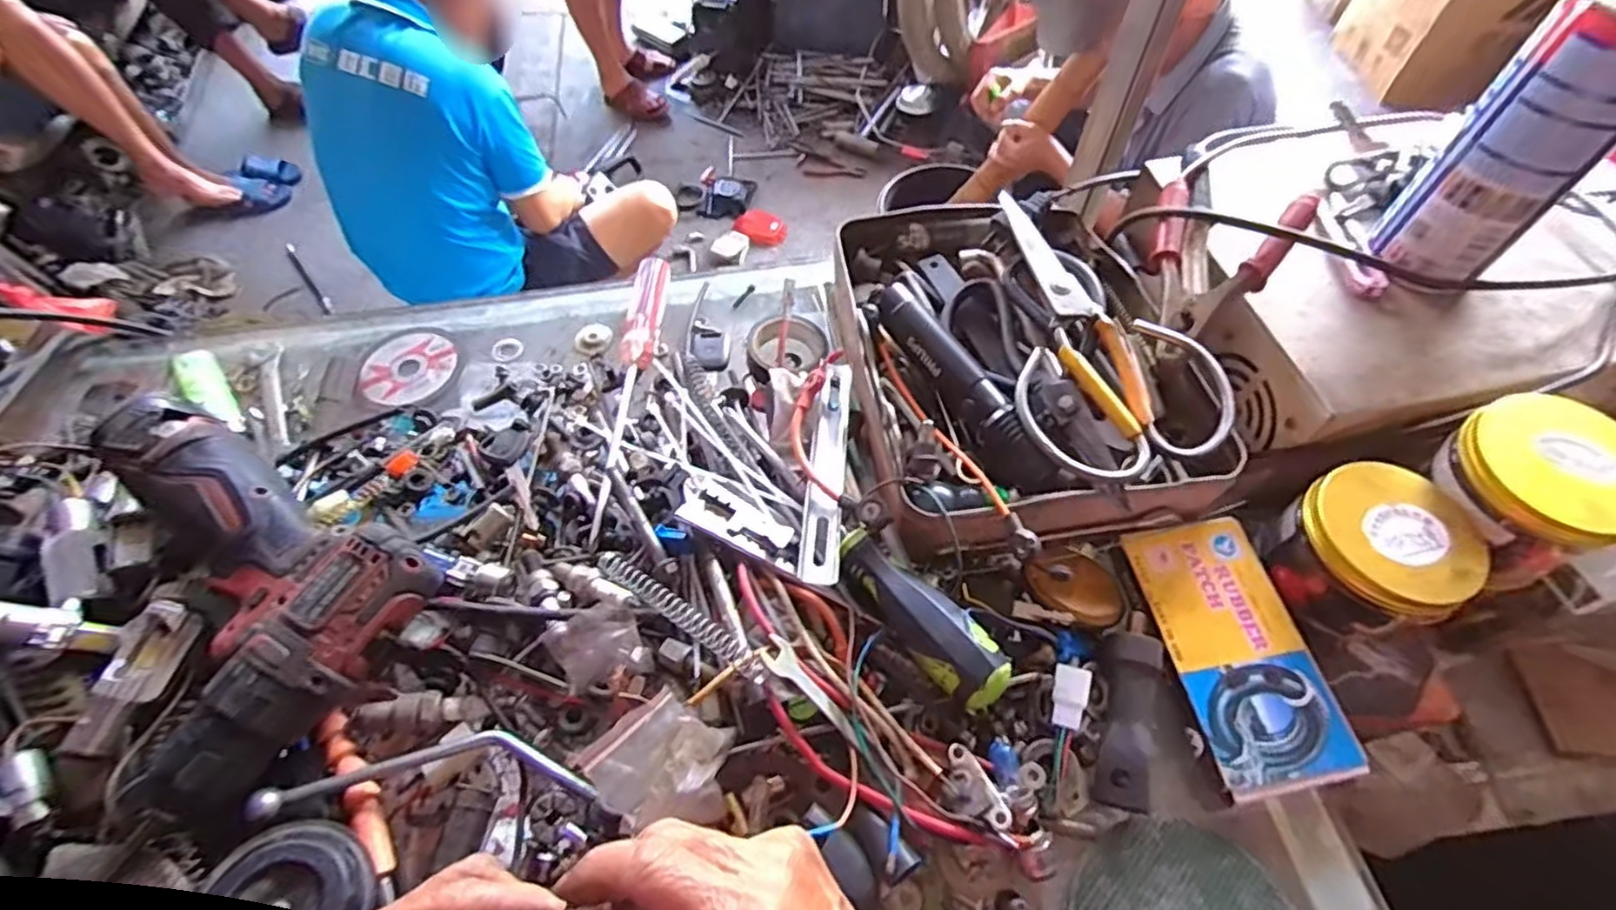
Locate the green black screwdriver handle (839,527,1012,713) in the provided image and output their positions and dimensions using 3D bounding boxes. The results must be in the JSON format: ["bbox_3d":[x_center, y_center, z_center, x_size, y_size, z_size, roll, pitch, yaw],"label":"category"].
[{"bbox_3d":[0.055,0.080,0.352,0.032,0.026,0.105,-37,66,-19],"label":"green black screwdriver handle"}]

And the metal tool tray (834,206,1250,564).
[{"bbox_3d":[0.125,-0.068,0.433,0.206,0.064,0.268,-10,60,-5],"label":"metal tool tray"}]

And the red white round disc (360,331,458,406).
[{"bbox_3d":[-0.286,-0.062,0.496,0.062,0.008,0.063,0,59,0],"label":"red white round disc"}]

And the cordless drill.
[{"bbox_3d":[-0.315,0.073,0.358,0.194,0.059,0.149,24,62,14],"label":"cordless drill"}]

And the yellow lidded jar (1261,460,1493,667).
[{"bbox_3d":[0.305,0.062,0.383,0.080,0.072,0.085,0,59,0],"label":"yellow lidded jar"}]

